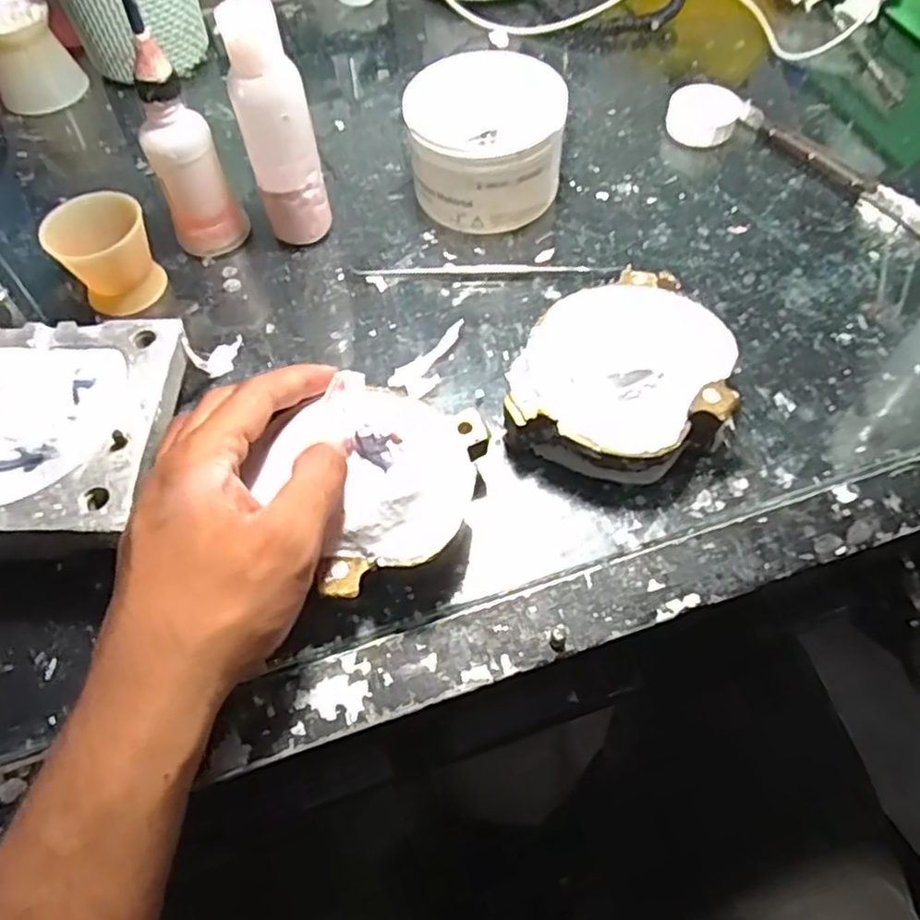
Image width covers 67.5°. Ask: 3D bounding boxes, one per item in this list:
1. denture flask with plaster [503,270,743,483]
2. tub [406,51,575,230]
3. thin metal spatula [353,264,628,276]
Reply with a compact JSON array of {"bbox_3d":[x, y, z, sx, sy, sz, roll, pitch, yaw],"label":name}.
[{"bbox_3d":[0.081,-0.043,0.340,0.102,0.038,0.112,-1,58,2],"label":"denture flask with plaster"},{"bbox_3d":[0.015,-0.187,0.411,0.089,0.069,0.081,-1,58,2],"label":"tub"},{"bbox_3d":[0.018,-0.112,0.403,0.156,0.004,0.008,-1,58,2],"label":"thin metal spatula"}]

